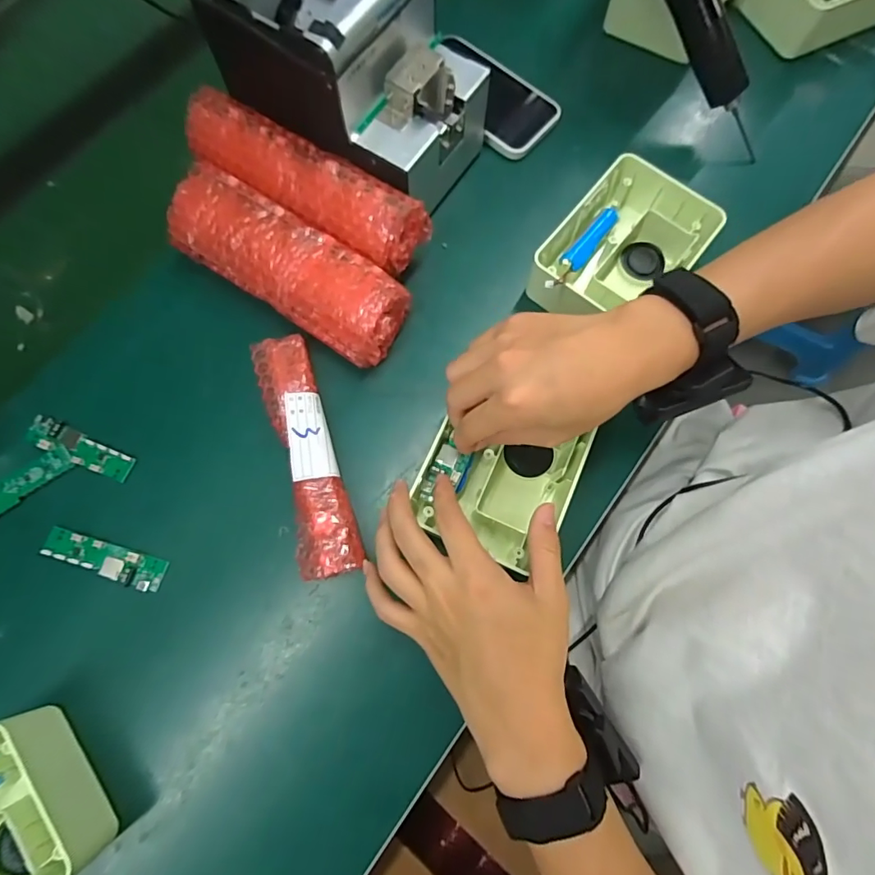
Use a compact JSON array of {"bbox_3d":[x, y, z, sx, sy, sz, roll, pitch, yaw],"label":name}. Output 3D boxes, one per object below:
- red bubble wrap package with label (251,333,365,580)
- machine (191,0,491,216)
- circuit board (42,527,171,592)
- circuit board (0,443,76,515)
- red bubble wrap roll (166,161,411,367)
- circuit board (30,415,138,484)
[{"bbox_3d":[-0.102,0.011,0.376,0.043,0.023,0.191,-17,74,-4],"label":"red bubble wrap package with label"},{"bbox_3d":[-0.059,-0.292,0.397,0.172,0.154,0.135,33,77,10],"label":"machine"},{"bbox_3d":[-0.251,0.092,0.363,0.090,0.008,0.024,17,74,6],"label":"circuit board"},{"bbox_3d":[-0.328,0.040,0.370,0.094,0.005,0.025,-36,76,-9],"label":"circuit board"},{"bbox_3d":[-0.122,-0.138,0.398,0.203,0.065,0.070,30,76,10],"label":"red bubble wrap roll"},{"bbox_3d":[-0.286,0.008,0.383,0.091,0.008,0.023,23,75,8],"label":"circuit board"}]

